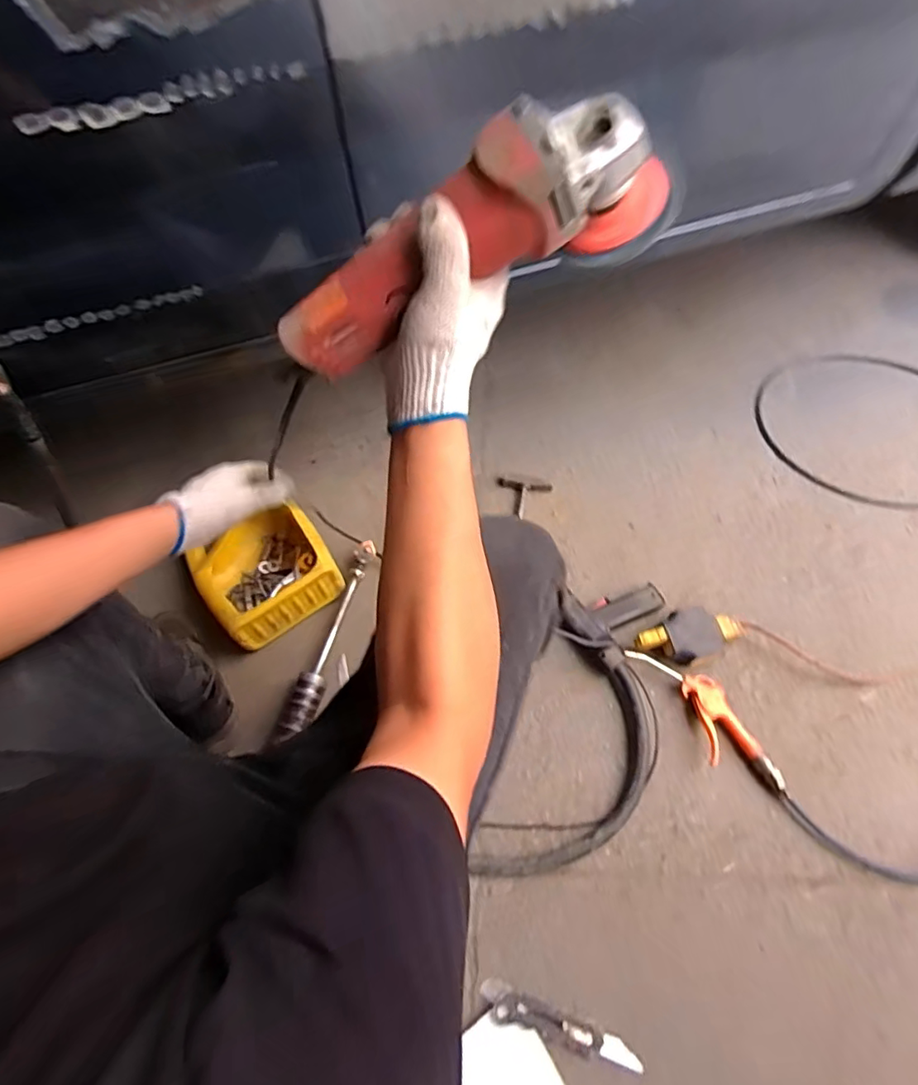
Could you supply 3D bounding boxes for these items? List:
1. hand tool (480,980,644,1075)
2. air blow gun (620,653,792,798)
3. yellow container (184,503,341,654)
[{"bbox_3d":[0.122,0.586,0.662,0.196,0.012,0.036,14,61,10],"label":"hand tool"},{"bbox_3d":[0.375,0.262,0.826,0.100,0.043,0.264,-27,62,-13],"label":"air blow gun"},{"bbox_3d":[-0.343,0.030,0.952,0.207,0.111,0.250,-31,63,-15],"label":"yellow container"}]

